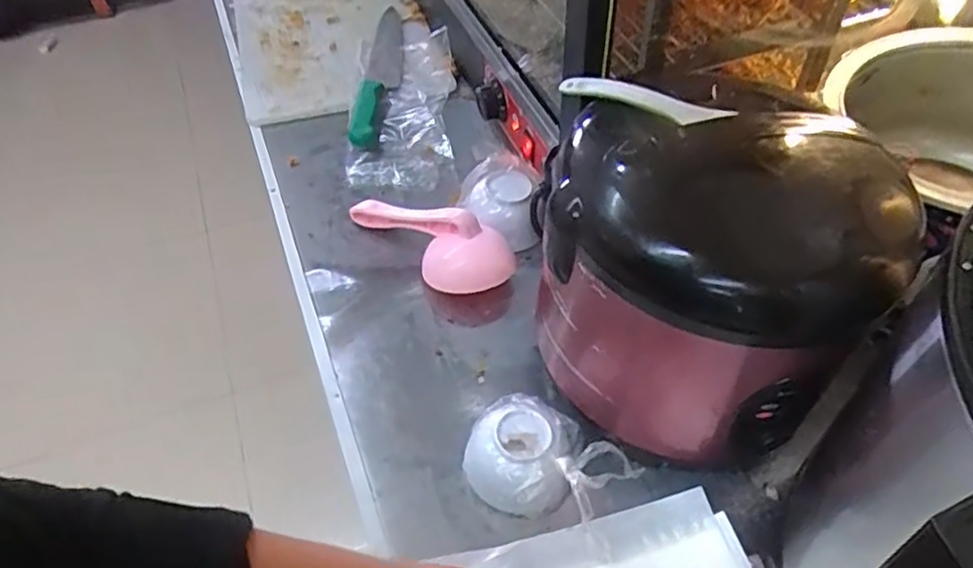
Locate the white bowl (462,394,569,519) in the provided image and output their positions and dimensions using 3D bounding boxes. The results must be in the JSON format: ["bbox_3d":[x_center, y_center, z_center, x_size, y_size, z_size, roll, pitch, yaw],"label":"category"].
[{"bbox_3d":[0.020,0.139,0.538,0.073,0.041,0.084,-11,50,-5],"label":"white bowl"}]

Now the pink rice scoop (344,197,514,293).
[{"bbox_3d":[-0.068,-0.048,0.702,0.198,0.060,0.075,24,56,23],"label":"pink rice scoop"}]

